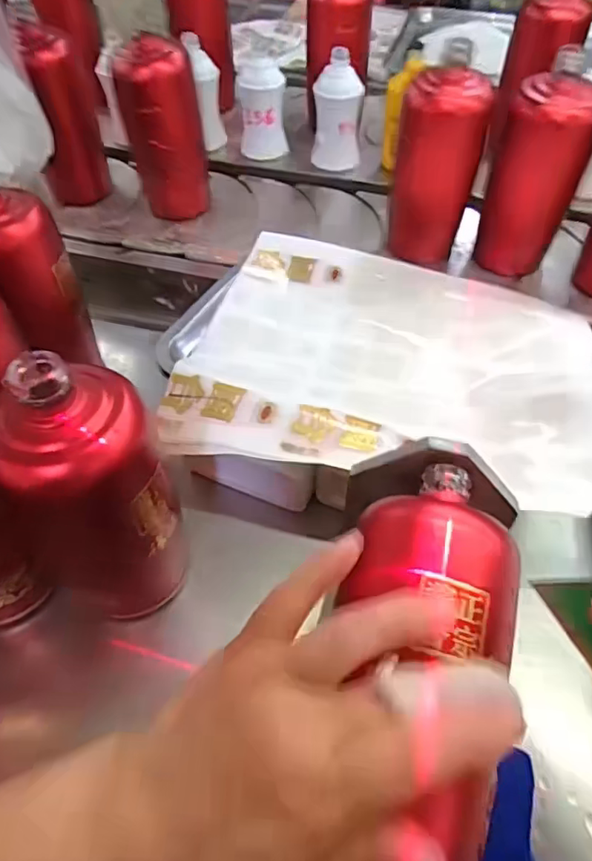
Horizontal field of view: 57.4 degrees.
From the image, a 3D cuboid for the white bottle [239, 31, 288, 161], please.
[{"bbox_3d":[-0.040,-0.397,0.666,0.056,0.134,0.046,5,53,5],"label":"white bottle"}]

